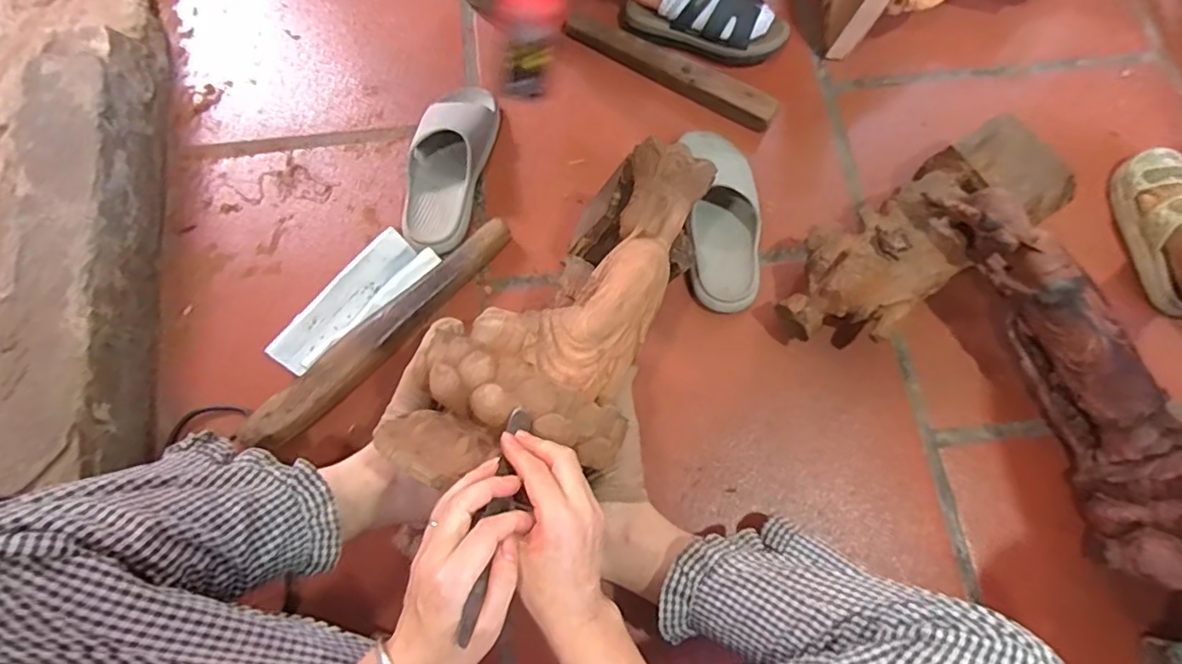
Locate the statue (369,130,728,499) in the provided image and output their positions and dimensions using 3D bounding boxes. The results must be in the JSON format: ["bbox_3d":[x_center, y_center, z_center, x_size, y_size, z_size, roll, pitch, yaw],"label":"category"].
[{"bbox_3d":[-0.010,-0.003,0.562,0.173,0.132,0.385,32,67,11],"label":"statue"}]

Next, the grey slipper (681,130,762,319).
[{"bbox_3d":[0.170,-0.152,0.759,0.093,0.058,0.252,-1,72,2],"label":"grey slipper"}]

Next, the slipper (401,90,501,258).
[{"bbox_3d":[-0.197,-0.229,0.791,0.099,0.071,0.254,10,73,5],"label":"slipper"}]

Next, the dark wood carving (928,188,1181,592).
[{"bbox_3d":[0.509,0.034,0.631,0.104,0.116,0.432,-20,74,-7],"label":"dark wood carving"}]

